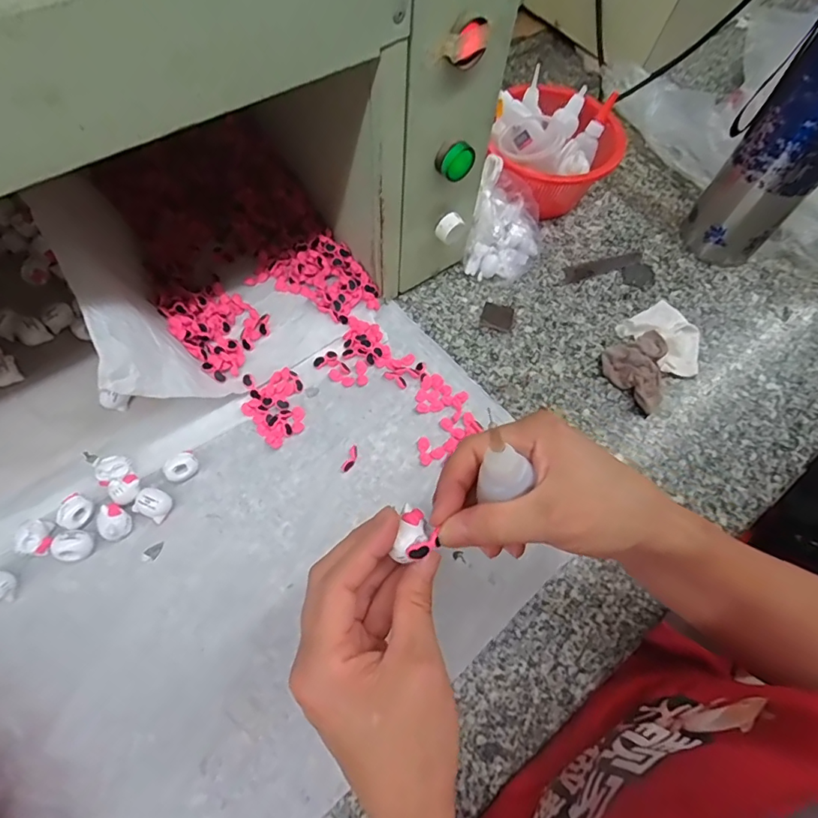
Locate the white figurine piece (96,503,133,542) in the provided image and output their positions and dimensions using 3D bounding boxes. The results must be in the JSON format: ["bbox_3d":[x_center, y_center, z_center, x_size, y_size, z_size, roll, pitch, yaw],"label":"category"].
[{"bbox_3d":[-0.221,0.086,0.367,0.022,0.019,0.022,2,64,-3],"label":"white figurine piece"}]

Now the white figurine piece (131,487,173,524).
[{"bbox_3d":[-0.196,0.072,0.373,0.026,0.019,0.022,32,66,11],"label":"white figurine piece"}]

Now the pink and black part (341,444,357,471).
[{"bbox_3d":[-0.049,0.041,0.407,0.008,0.007,0.024,21,64,9],"label":"pink and black part"}]

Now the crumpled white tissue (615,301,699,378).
[{"bbox_3d":[0.255,-0.070,0.472,0.066,0.020,0.077,-31,70,-17],"label":"crumpled white tissue"}]

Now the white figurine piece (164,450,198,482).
[{"bbox_3d":[-0.180,0.047,0.388,0.024,0.018,0.018,-31,70,-17],"label":"white figurine piece"}]

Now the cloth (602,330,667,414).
[{"bbox_3d":[0.221,-0.037,0.450,0.058,0.029,0.066,-25,69,-15],"label":"cloth"}]

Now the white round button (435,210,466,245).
[{"bbox_3d":[0.035,-0.158,0.424,0.024,0.023,0.013,-26,69,-15],"label":"white round button"}]

